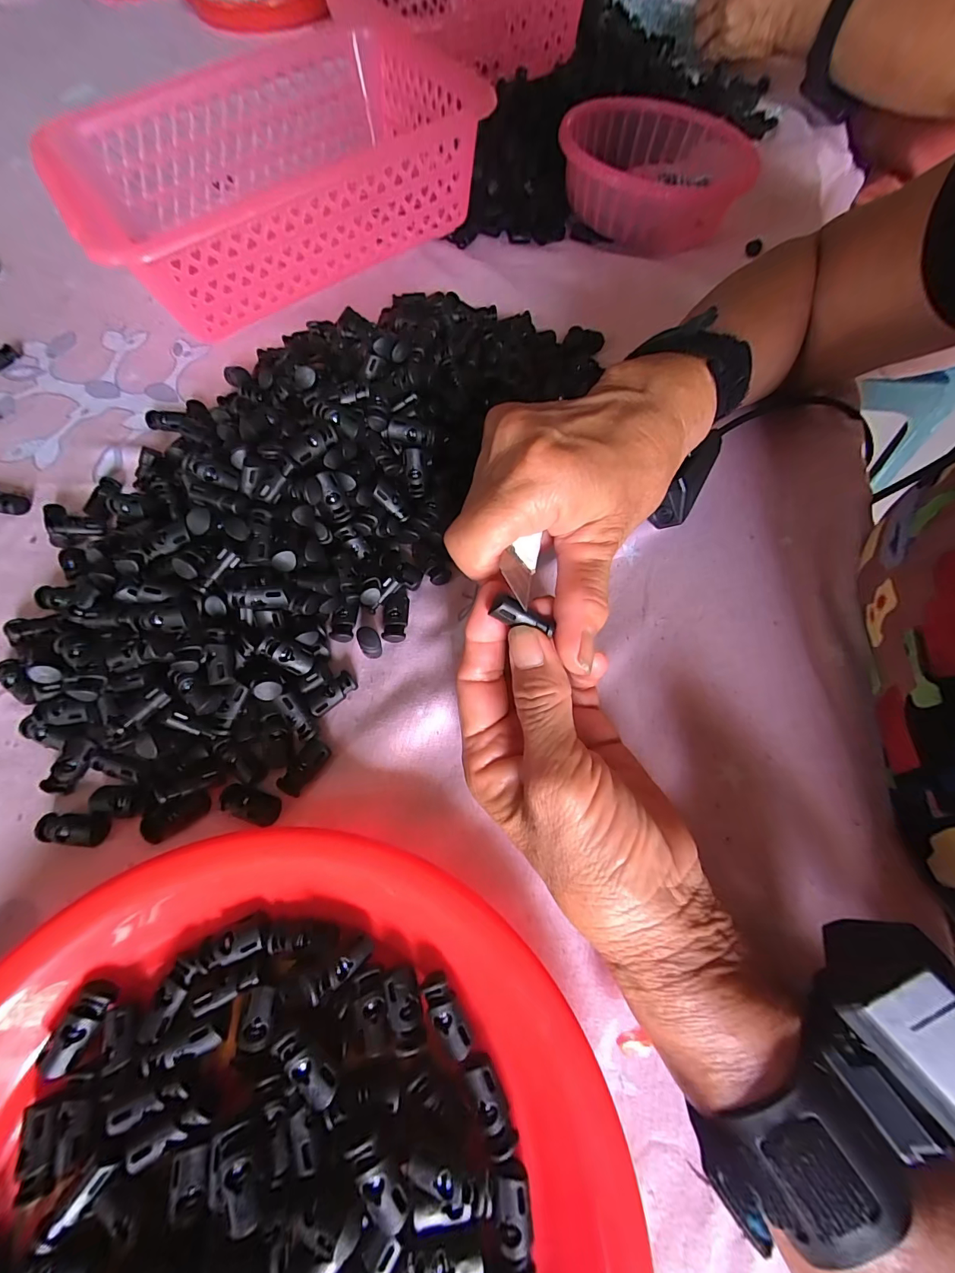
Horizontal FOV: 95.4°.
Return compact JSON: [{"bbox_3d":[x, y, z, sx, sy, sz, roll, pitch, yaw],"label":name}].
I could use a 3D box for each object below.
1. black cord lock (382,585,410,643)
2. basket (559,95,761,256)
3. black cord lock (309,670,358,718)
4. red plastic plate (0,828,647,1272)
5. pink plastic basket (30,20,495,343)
[{"bbox_3d":[-0.046,-0.013,0.248,0.013,0.008,0.031,5,67,1],"label":"black cord lock"},{"bbox_3d":[0.159,-0.423,0.400,0.163,0.056,0.157,0,67,-1],"label":"basket"},{"bbox_3d":[-0.077,0.030,0.230,0.026,0.010,0.012,-38,73,-16],"label":"black cord lock"},{"bbox_3d":[-0.083,0.205,0.142,0.262,0.025,0.246,0,67,-1],"label":"red plastic plate"},{"bbox_3d":[-0.163,-0.373,0.359,0.297,0.090,0.205,-31,71,-13],"label":"pink plastic basket"}]

